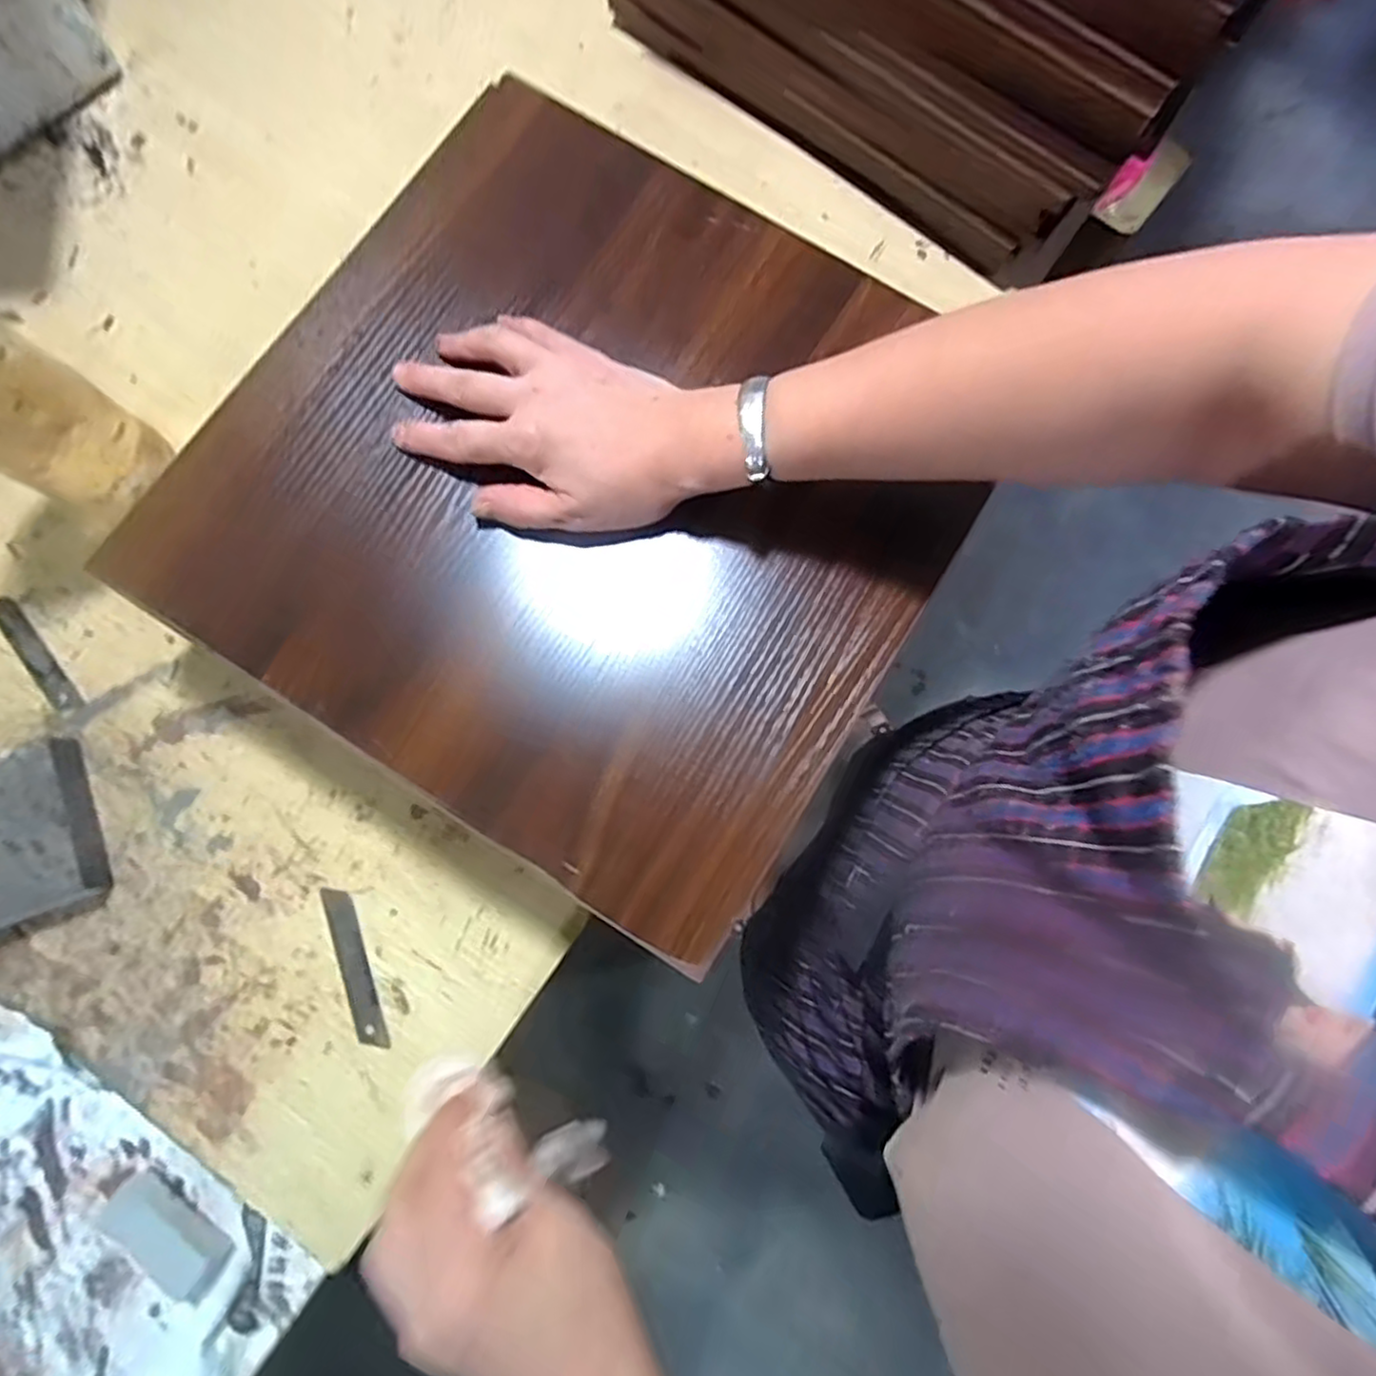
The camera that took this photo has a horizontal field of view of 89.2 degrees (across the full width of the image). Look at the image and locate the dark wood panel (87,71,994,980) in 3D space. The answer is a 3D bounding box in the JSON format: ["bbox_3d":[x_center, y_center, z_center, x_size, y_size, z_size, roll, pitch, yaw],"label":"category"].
[{"bbox_3d":[-0.052,-0.116,0.375,0.371,0.020,0.372,32,80,4],"label":"dark wood panel"}]

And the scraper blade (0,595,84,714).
[{"bbox_3d":[-0.425,-0.023,0.452,0.017,0.004,0.096,-39,83,-8],"label":"scraper blade"}]

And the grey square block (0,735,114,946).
[{"bbox_3d":[-0.398,0.090,0.419,0.072,0.027,0.106,-21,81,-5],"label":"grey square block"}]

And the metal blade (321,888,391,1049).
[{"bbox_3d":[-0.203,0.169,0.422,0.016,0.004,0.098,-20,80,-5],"label":"metal blade"}]

